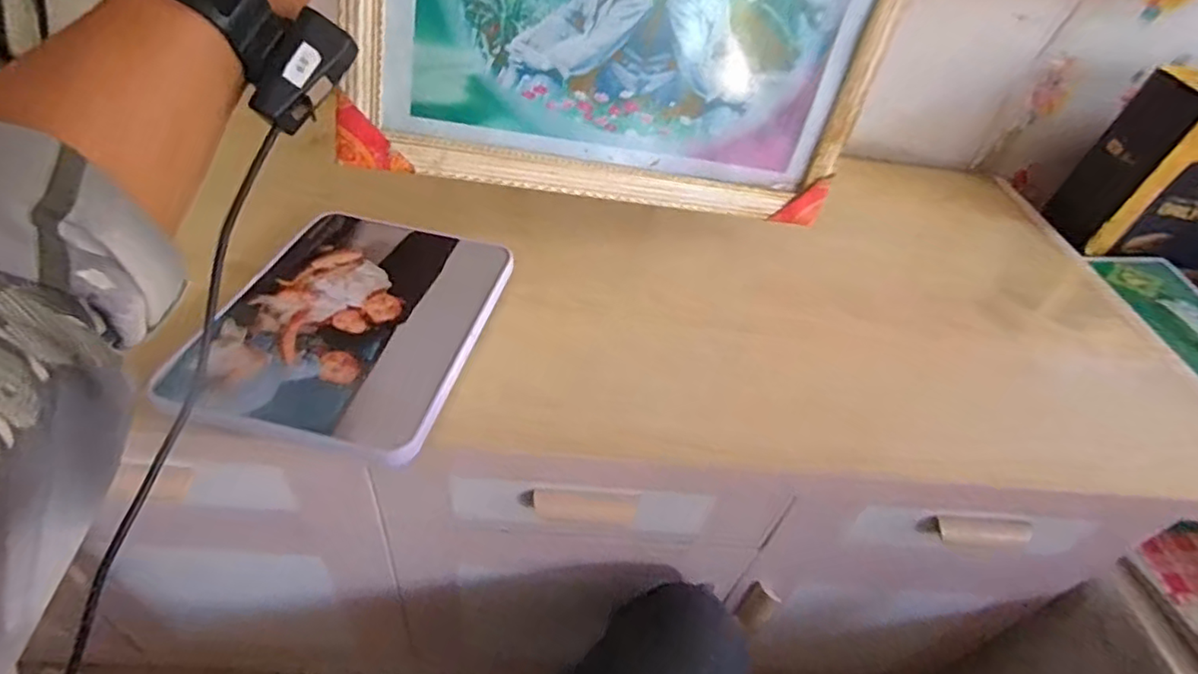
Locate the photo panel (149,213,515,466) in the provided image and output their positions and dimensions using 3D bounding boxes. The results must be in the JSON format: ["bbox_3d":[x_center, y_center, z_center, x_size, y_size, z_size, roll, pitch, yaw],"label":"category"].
[{"bbox_3d":[-0.199,-0.019,0.486,0.196,0.029,0.250,9,47,9],"label":"photo panel"}]

